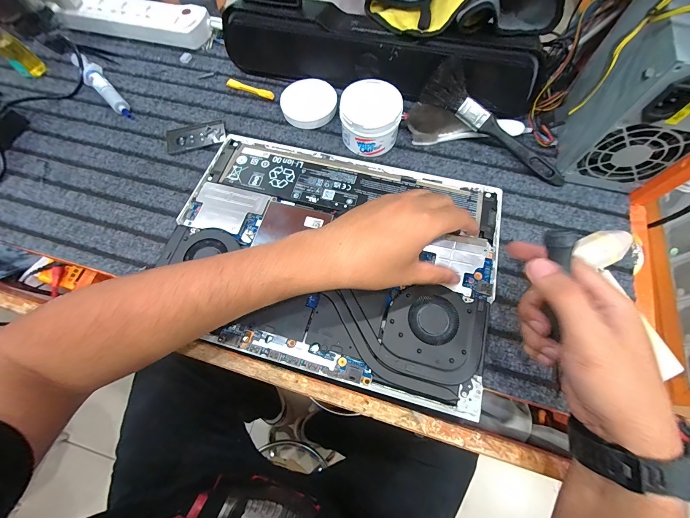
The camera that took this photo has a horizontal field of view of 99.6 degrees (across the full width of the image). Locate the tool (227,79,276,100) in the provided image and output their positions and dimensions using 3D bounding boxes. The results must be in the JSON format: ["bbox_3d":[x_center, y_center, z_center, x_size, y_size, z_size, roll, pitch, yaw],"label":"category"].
[{"bbox_3d":[-0.141,-0.254,0.436,0.080,0.007,0.014,22,70,10],"label":"tool"}]

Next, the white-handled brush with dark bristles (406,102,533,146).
[{"bbox_3d":[0.161,-0.172,0.377,0.154,0.038,0.036,3,68,3],"label":"white-handled brush with dark bristles"}]

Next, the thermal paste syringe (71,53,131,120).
[{"bbox_3d":[-0.366,-0.261,0.438,0.028,0.026,0.144,-39,72,-13],"label":"thermal paste syringe"}]

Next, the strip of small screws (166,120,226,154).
[{"bbox_3d":[-0.211,-0.173,0.411,0.081,0.005,0.039,-14,68,-4],"label":"strip of small screws"}]

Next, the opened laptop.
[{"bbox_3d":[-0.018,-0.014,0.320,0.350,0.022,0.255,14,69,7],"label":"opened laptop"}]

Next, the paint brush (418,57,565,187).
[{"bbox_3d":[0.186,-0.161,0.357,0.202,0.034,0.040,38,73,0],"label":"paint brush"}]

